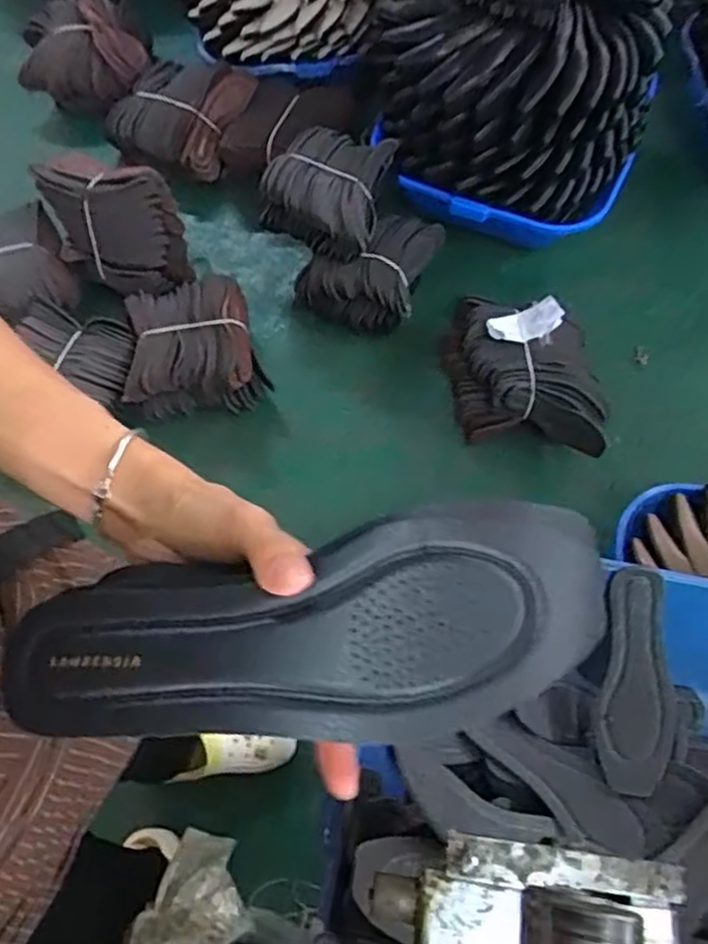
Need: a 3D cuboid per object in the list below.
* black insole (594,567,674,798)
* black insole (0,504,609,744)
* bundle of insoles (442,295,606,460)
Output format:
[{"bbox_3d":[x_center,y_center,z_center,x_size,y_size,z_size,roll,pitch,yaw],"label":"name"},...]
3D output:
[{"bbox_3d":[0.292,0.212,0.731,0.077,0.050,0.218,2,90,3],"label":"black insole"},{"bbox_3d":[-0.017,0.062,0.268,0.226,0.019,0.076,-8,66,-1],"label":"black insole"},{"bbox_3d":[0.328,-0.184,1.375,0.305,0.125,0.270,5,67,5],"label":"bundle of insoles"}]

